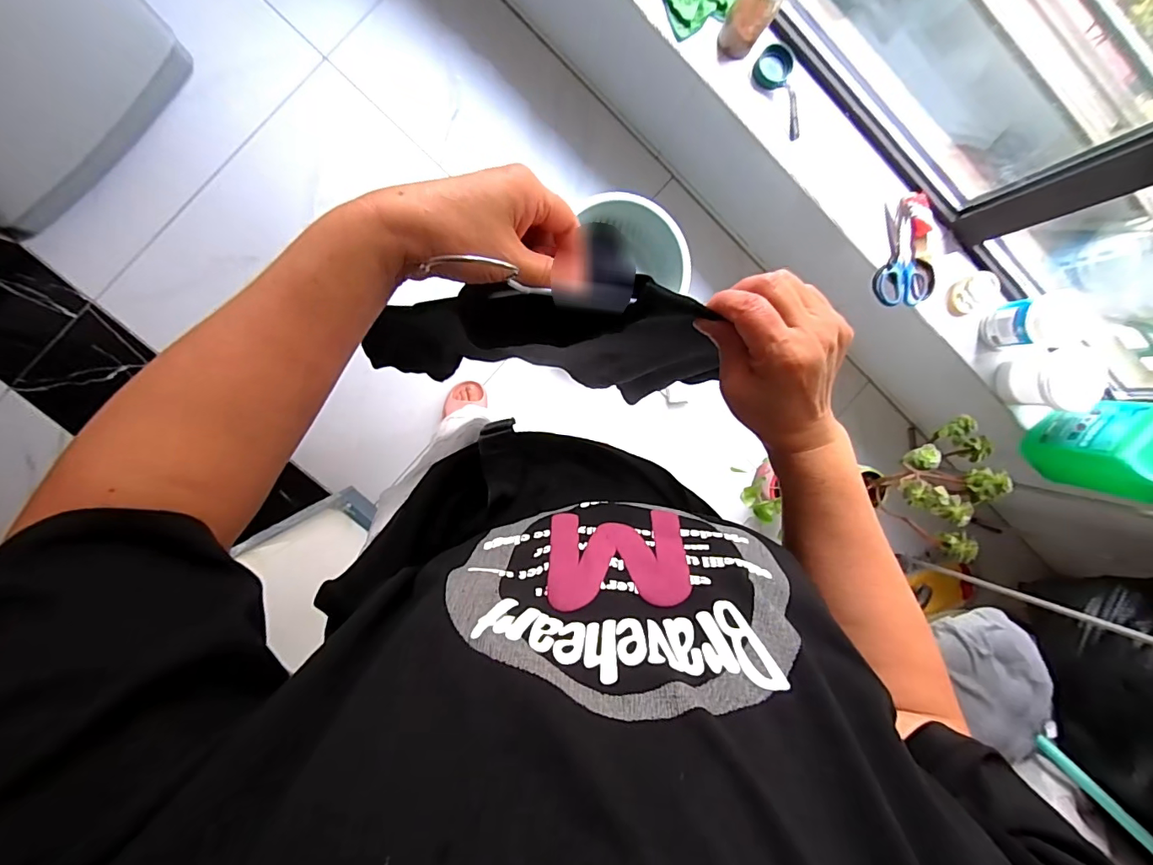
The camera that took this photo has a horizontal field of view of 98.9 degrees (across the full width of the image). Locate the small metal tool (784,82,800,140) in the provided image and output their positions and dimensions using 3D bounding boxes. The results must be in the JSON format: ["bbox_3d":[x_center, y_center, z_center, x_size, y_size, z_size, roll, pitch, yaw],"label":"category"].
[{"bbox_3d":[0.441,-0.657,1.008,0.018,0.016,0.105,-18,110,-6],"label":"small metal tool"}]

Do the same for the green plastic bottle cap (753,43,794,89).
[{"bbox_3d":[0.396,-0.739,0.989,0.068,0.025,0.081,20,91,-8],"label":"green plastic bottle cap"}]

